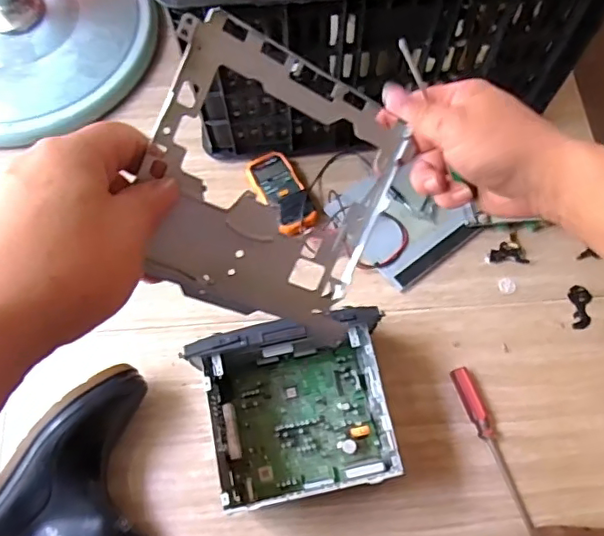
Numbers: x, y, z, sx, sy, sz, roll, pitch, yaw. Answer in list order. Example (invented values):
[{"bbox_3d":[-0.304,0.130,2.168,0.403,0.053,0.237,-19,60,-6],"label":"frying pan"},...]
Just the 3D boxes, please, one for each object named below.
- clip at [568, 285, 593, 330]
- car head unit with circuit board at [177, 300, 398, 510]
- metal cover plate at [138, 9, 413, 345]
[{"bbox_3d":[0.355,0.050,0.721,0.025,0.010,0.055,2,69,0],"label":"clip"},{"bbox_3d":[-0.007,0.157,0.617,0.187,0.112,0.170,-11,70,-5],"label":"car head unit with circuit board"},{"bbox_3d":[-0.014,-0.042,0.312,0.143,0.009,0.138,19,98,-29],"label":"metal cover plate"}]

